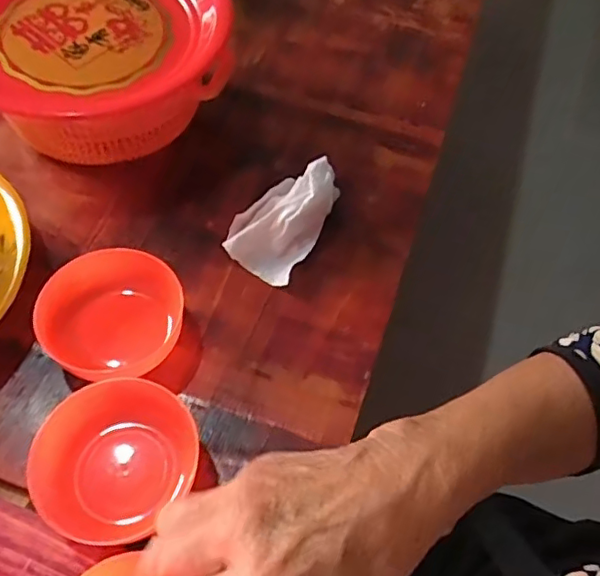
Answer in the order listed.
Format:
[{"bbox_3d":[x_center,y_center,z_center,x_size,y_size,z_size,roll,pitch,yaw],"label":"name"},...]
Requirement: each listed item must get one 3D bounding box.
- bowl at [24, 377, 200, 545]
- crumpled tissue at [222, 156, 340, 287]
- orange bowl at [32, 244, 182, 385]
[{"bbox_3d":[-0.123,0.112,0.398,0.089,0.041,0.108,34,62,17],"label":"bowl"},{"bbox_3d":[-0.014,-0.064,0.508,0.067,0.047,0.104,29,61,14],"label":"crumpled tissue"},{"bbox_3d":[-0.139,0.024,0.447,0.104,0.047,0.094,-26,63,-18],"label":"orange bowl"}]

